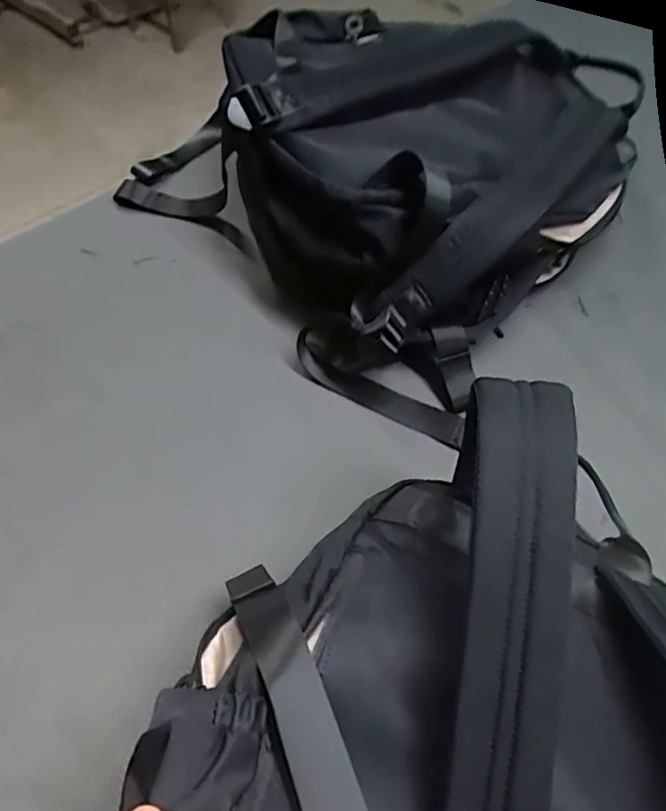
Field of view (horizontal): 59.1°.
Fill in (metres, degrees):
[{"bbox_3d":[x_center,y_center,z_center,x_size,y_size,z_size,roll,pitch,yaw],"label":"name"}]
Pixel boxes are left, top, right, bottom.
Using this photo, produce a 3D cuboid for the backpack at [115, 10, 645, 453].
[{"bbox_3d":[0.034,-0.238,0.549,0.424,0.150,0.387,33,61,19],"label":"backpack"}]

